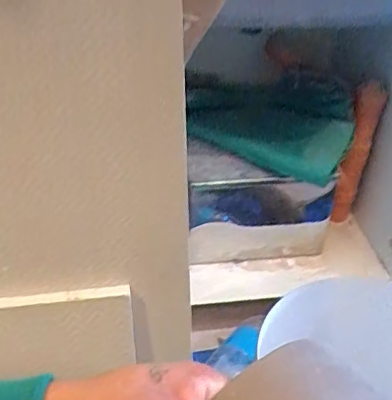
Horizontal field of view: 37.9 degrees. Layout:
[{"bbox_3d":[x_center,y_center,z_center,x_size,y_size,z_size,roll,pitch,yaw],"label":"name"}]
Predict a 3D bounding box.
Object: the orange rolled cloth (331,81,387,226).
[{"bbox_3d":[0.372,-0.097,1.350,0.062,0.350,0.075,21,40,22],"label":"orange rolled cloth"}]

